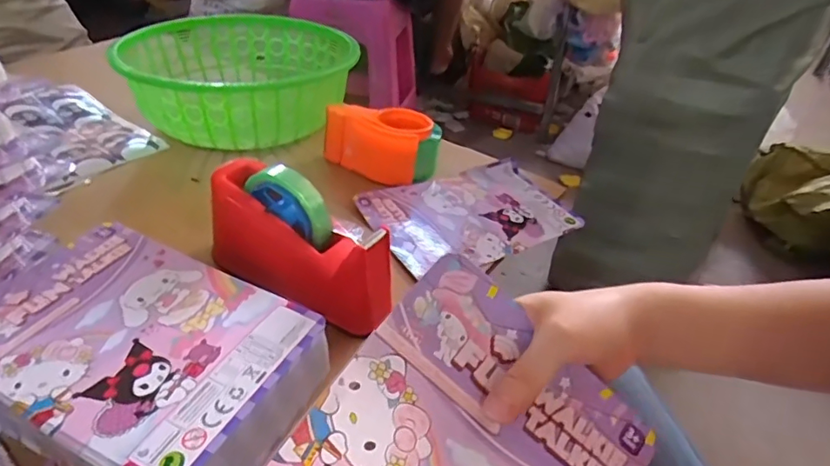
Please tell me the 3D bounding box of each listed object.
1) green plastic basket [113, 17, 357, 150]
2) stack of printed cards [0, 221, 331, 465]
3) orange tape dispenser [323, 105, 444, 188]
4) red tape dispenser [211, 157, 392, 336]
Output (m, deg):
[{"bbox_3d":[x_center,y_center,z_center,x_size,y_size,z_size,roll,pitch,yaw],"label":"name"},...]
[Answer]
[{"bbox_3d":[-0.253,-0.227,0.809,0.324,0.118,0.320,-14,40,-21],"label":"green plastic basket"},{"bbox_3d":[-0.220,0.096,0.427,0.263,0.059,0.180,18,40,20],"label":"stack of printed cards"},{"bbox_3d":[-0.046,-0.128,0.726,0.154,0.079,0.087,9,38,8],"label":"orange tape dispenser"},{"bbox_3d":[-0.113,0.010,0.508,0.201,0.115,0.074,26,43,28],"label":"red tape dispenser"}]

